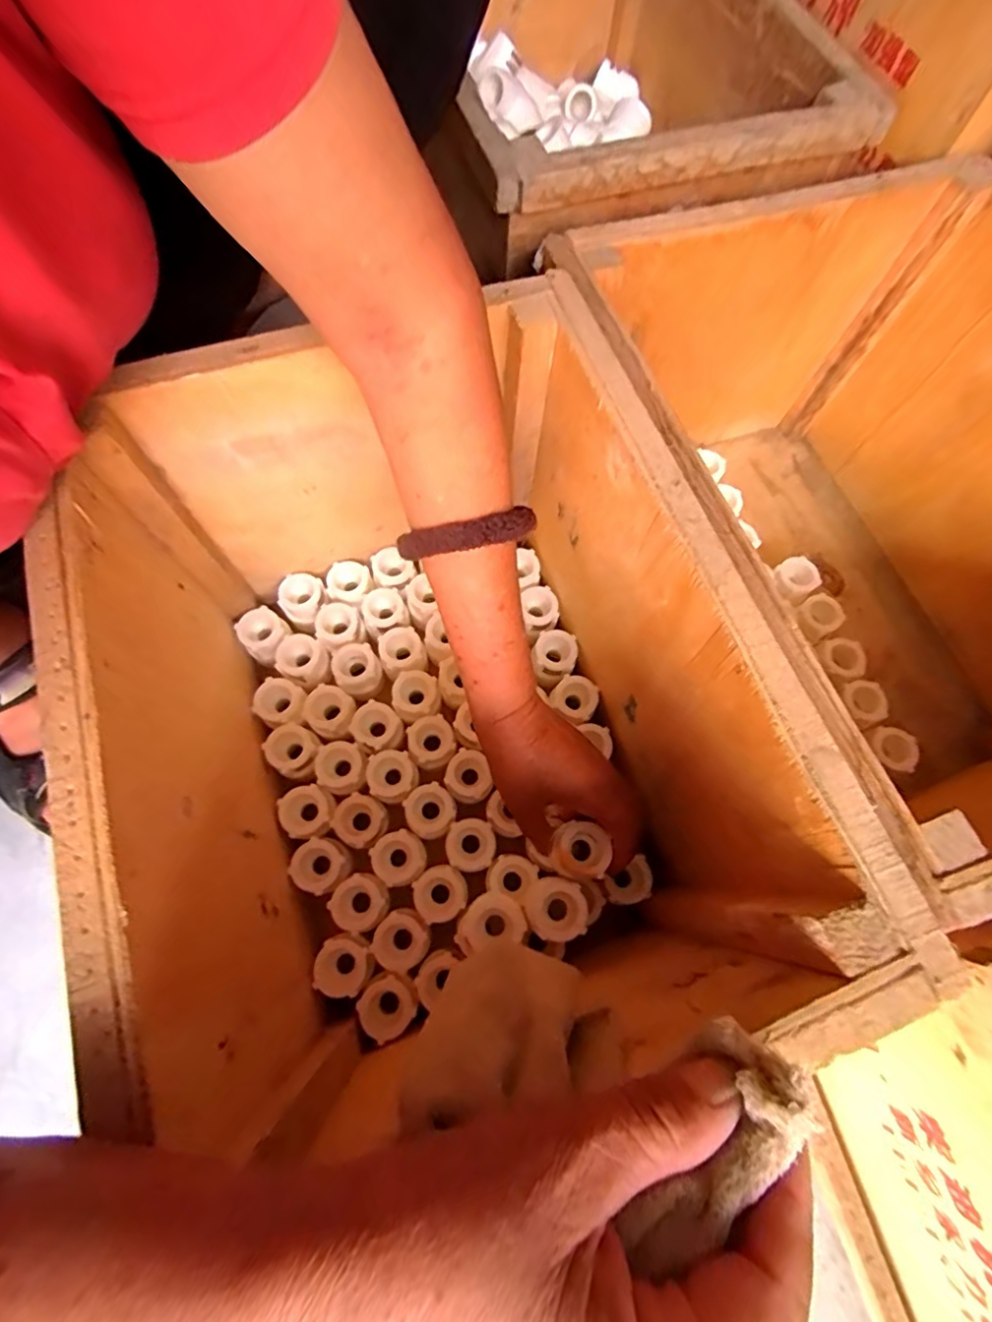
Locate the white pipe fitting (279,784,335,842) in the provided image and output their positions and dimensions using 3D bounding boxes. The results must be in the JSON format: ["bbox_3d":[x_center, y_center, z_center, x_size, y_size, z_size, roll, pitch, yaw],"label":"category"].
[{"bbox_3d":[-0.141,0.115,0.427,0.039,0.025,0.038,-7,70,-5],"label":"white pipe fitting"}]

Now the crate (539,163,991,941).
[{"bbox_3d":[0.249,-0.084,0.421,0.349,0.255,0.417,-17,72,-9],"label":"crate"}]

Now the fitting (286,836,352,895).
[{"bbox_3d":[-0.128,0.151,0.415,0.037,0.029,0.038,40,73,11],"label":"fitting"}]

